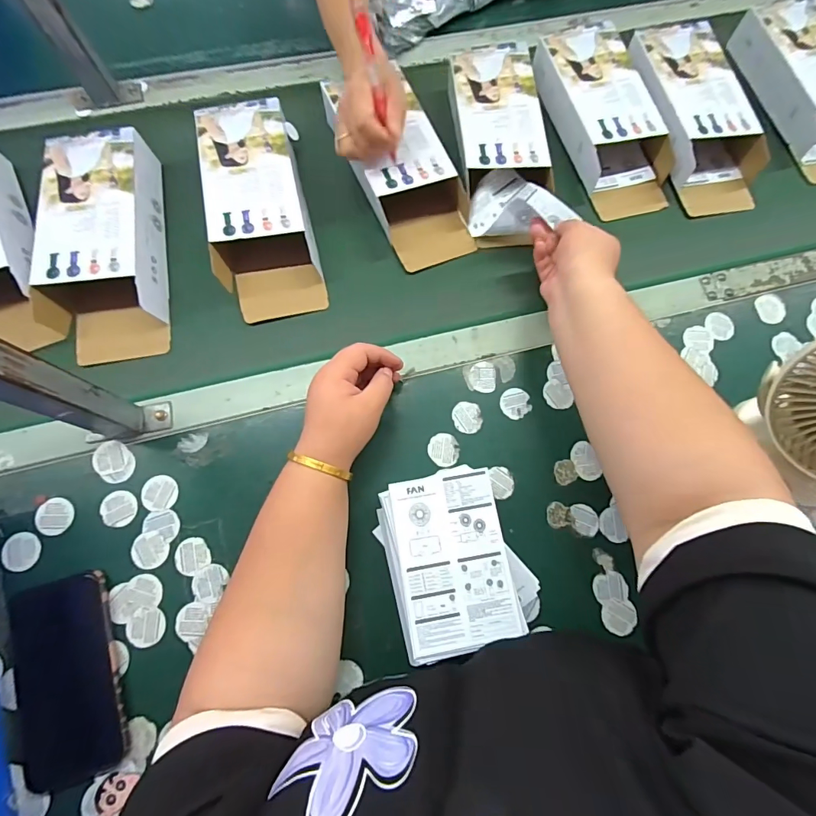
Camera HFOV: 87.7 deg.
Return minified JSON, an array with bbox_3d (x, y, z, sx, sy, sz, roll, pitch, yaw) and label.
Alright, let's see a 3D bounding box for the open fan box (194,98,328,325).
[{"bbox_3d":[-0.168,-0.225,0.480,0.105,0.054,0.248,-13,76,-6],"label":"open fan box"}]

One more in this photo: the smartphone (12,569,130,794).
[{"bbox_3d":[-0.297,0.235,0.373,0.080,0.014,0.164,-17,72,-11],"label":"smartphone"}]

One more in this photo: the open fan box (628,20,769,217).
[{"bbox_3d":[0.360,-0.366,0.533,0.113,0.057,0.247,-16,77,-6],"label":"open fan box"}]

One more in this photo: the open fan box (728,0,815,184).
[{"bbox_3d":[0.520,-0.415,0.544,0.111,0.064,0.243,-16,72,-10],"label":"open fan box"}]

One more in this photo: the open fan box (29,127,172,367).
[{"bbox_3d":[-0.333,-0.178,0.462,0.111,0.056,0.252,-8,76,-5],"label":"open fan box"}]

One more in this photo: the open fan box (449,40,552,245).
[{"bbox_3d":[0.106,-0.333,0.518,0.110,0.053,0.217,-4,76,-4],"label":"open fan box"}]

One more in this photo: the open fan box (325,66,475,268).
[{"bbox_3d":[-0.010,-0.287,0.502,0.118,0.053,0.243,-24,78,-8],"label":"open fan box"}]

